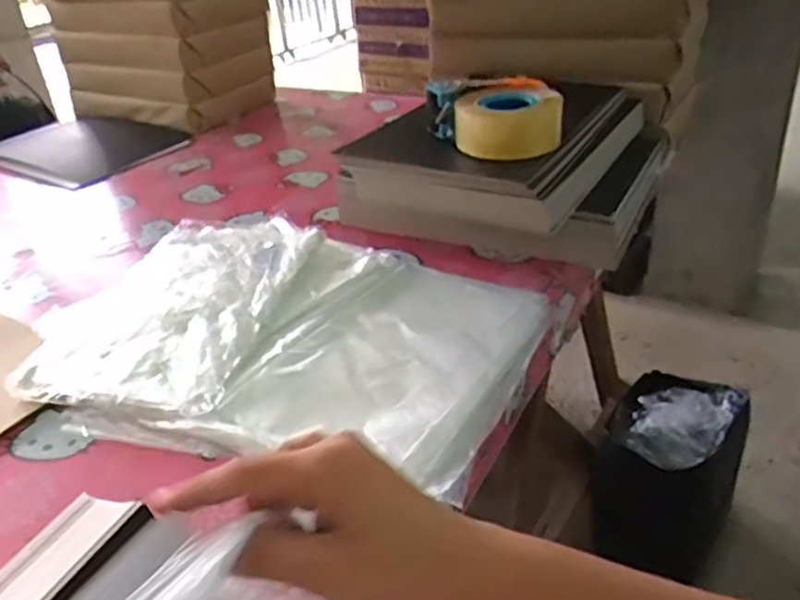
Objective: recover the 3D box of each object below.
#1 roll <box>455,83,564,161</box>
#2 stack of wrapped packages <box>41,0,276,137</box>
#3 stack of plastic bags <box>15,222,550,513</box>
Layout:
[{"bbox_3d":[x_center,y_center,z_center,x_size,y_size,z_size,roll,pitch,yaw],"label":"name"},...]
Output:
[{"bbox_3d":[0.129,-0.216,0.838,0.108,0.070,0.108,-4,32,3],"label":"roll"},{"bbox_3d":[-0.474,-0.547,1.367,0.389,0.372,0.221,7,34,20],"label":"stack of wrapped packages"},{"bbox_3d":[-0.121,0.018,0.737,0.496,0.032,0.375,11,35,25],"label":"stack of plastic bags"}]

